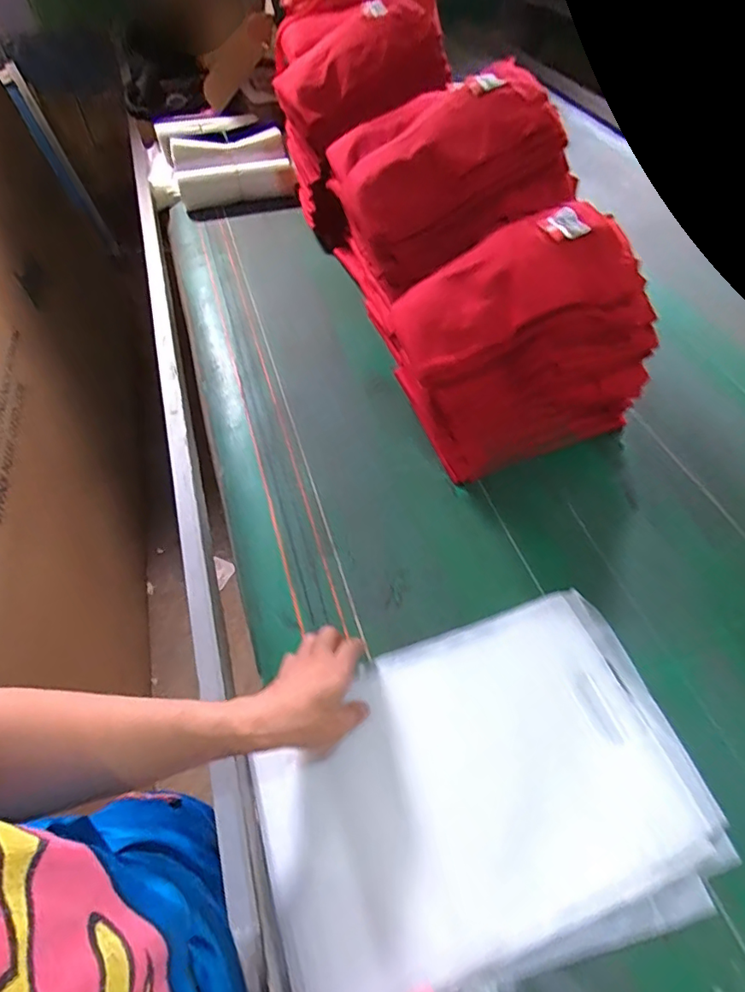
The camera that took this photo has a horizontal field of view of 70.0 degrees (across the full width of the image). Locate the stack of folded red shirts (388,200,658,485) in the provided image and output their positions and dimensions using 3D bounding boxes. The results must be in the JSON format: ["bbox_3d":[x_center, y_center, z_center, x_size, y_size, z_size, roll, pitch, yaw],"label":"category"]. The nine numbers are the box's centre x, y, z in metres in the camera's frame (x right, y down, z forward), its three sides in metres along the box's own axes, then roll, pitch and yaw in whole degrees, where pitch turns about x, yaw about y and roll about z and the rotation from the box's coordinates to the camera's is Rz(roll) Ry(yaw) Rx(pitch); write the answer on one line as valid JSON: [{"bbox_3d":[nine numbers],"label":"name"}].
[{"bbox_3d":[0.175,-0.199,0.692,0.277,0.277,0.215,-19,56,-10],"label":"stack of folded red shirts"}]

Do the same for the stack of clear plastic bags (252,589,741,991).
[{"bbox_3d":[0.100,0.275,0.504,0.394,0.026,0.282,-18,56,-9],"label":"stack of clear plastic bags"}]

